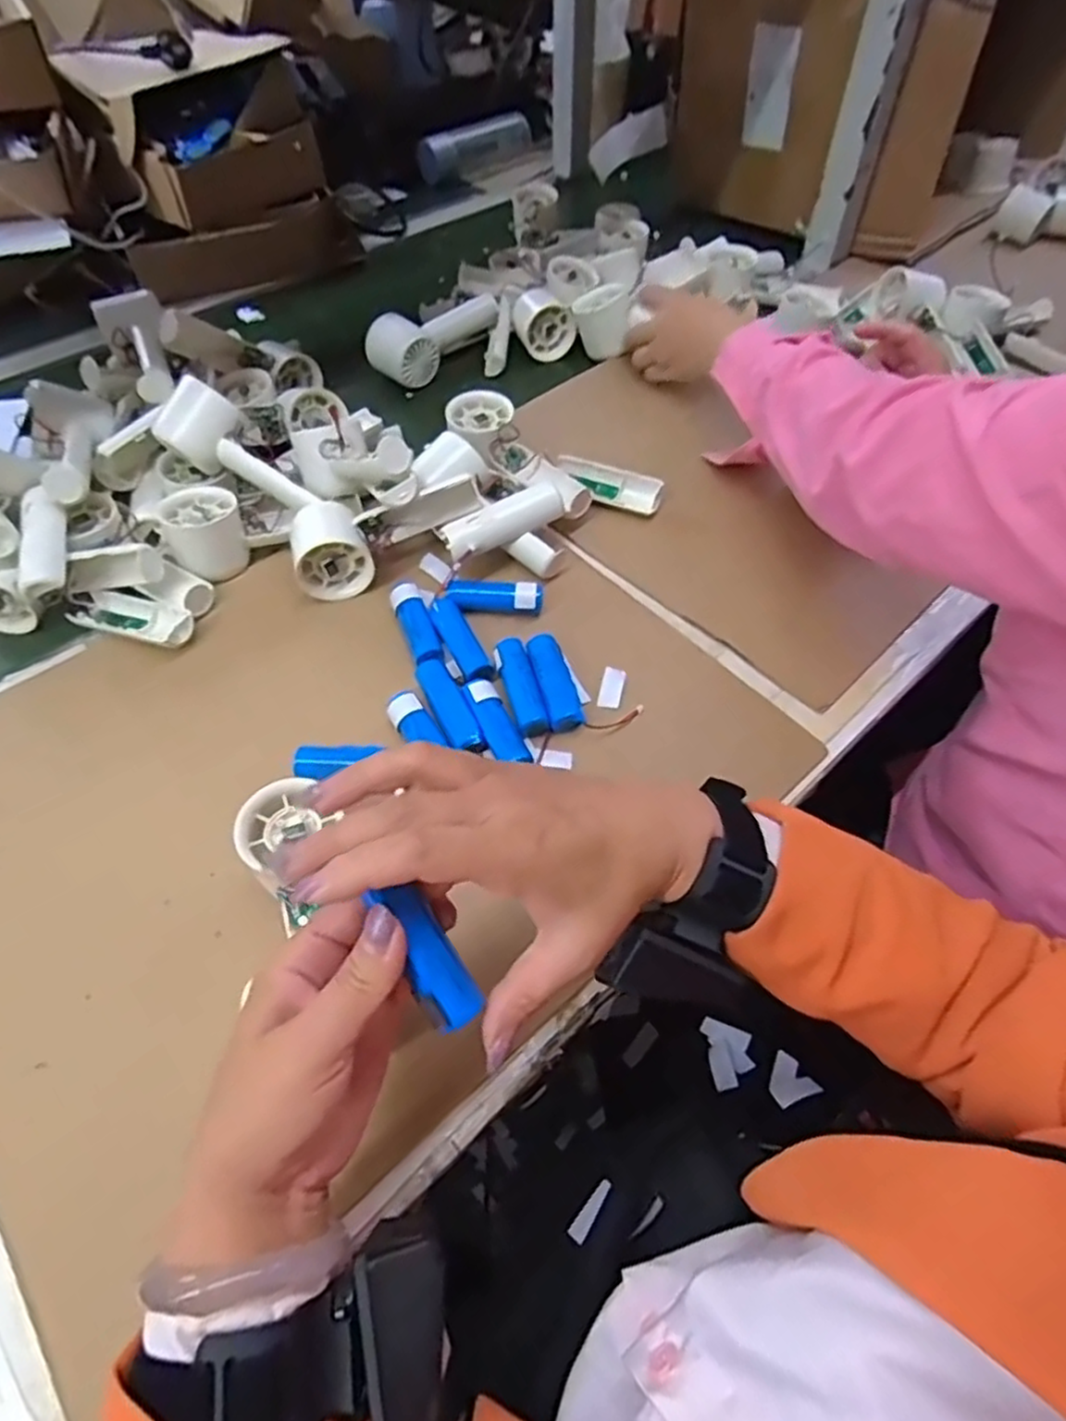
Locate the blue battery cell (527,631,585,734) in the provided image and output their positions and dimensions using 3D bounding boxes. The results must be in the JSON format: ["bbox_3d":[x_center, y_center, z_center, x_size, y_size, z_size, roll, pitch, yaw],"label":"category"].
[{"bbox_3d":[0.015,-0.019,0.499,0.024,0.017,0.077,-12,56,-9],"label":"blue battery cell"}]

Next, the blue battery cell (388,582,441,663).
[{"bbox_3d":[-0.086,-0.063,0.524,0.022,0.015,0.075,-20,57,-14],"label":"blue battery cell"}]

